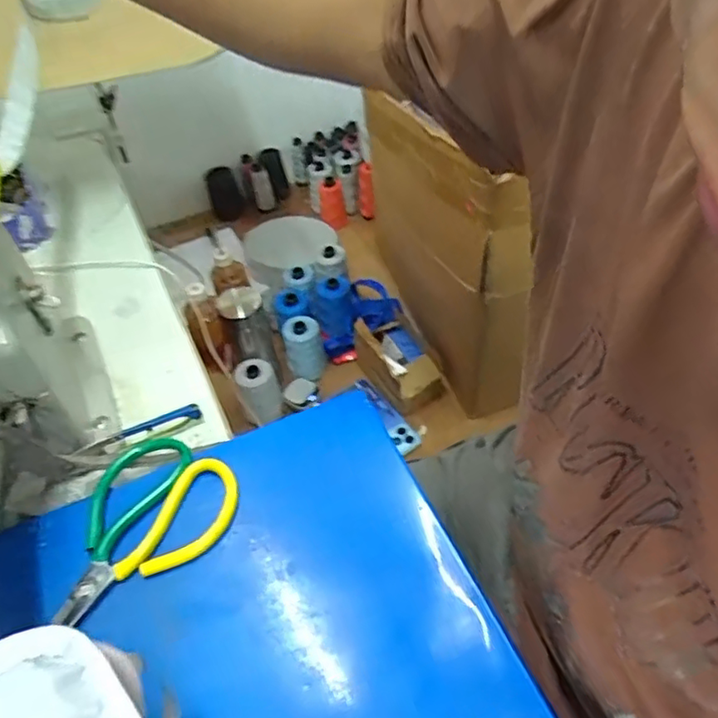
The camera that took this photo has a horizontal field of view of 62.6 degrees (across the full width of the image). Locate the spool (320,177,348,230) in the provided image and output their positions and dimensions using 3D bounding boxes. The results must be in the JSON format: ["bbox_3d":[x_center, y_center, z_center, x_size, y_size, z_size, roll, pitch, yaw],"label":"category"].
[{"bbox_3d":[-0.055,-0.329,1.272,0.052,0.110,0.045,-4,50,1],"label":"spool"}]

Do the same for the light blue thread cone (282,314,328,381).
[{"bbox_3d":[-0.093,-0.019,1.031,0.068,0.105,0.066,-12,50,-6],"label":"light blue thread cone"}]

